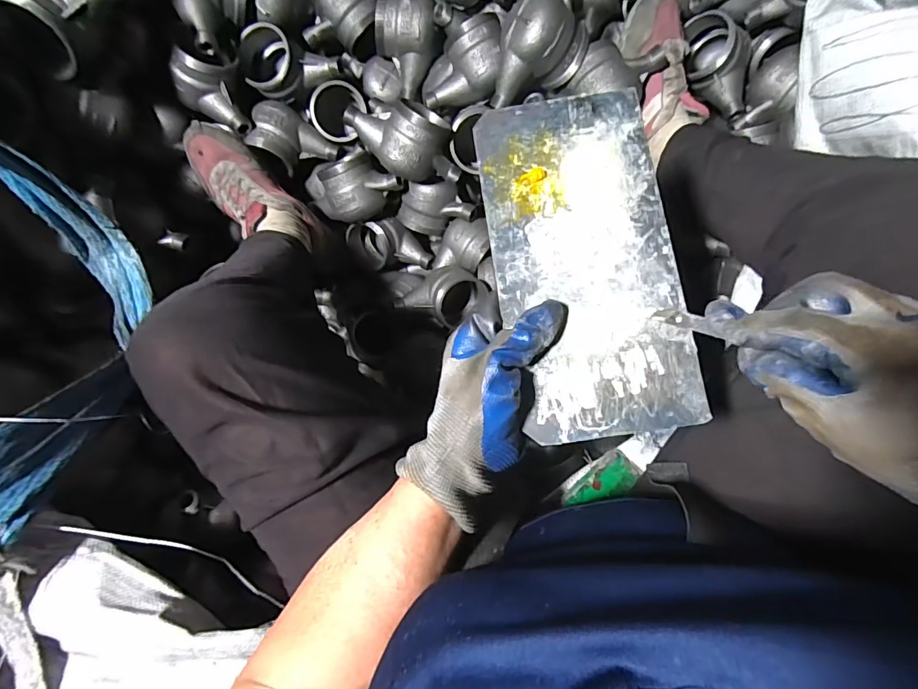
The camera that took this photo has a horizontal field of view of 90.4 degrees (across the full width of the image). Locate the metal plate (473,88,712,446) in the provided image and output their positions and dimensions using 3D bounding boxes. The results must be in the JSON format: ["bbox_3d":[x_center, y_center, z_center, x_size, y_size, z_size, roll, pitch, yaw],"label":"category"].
[{"bbox_3d":[0.084,-0.057,0.306,0.117,0.009,0.232,-12,80,6],"label":"metal plate"}]

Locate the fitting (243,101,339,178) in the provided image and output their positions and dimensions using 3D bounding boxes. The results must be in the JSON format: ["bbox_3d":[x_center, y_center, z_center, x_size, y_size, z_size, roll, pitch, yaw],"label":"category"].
[{"bbox_3d":[-0.241,-0.286,0.648,0.109,0.061,0.072,32,88,-31],"label":"fitting"}]

